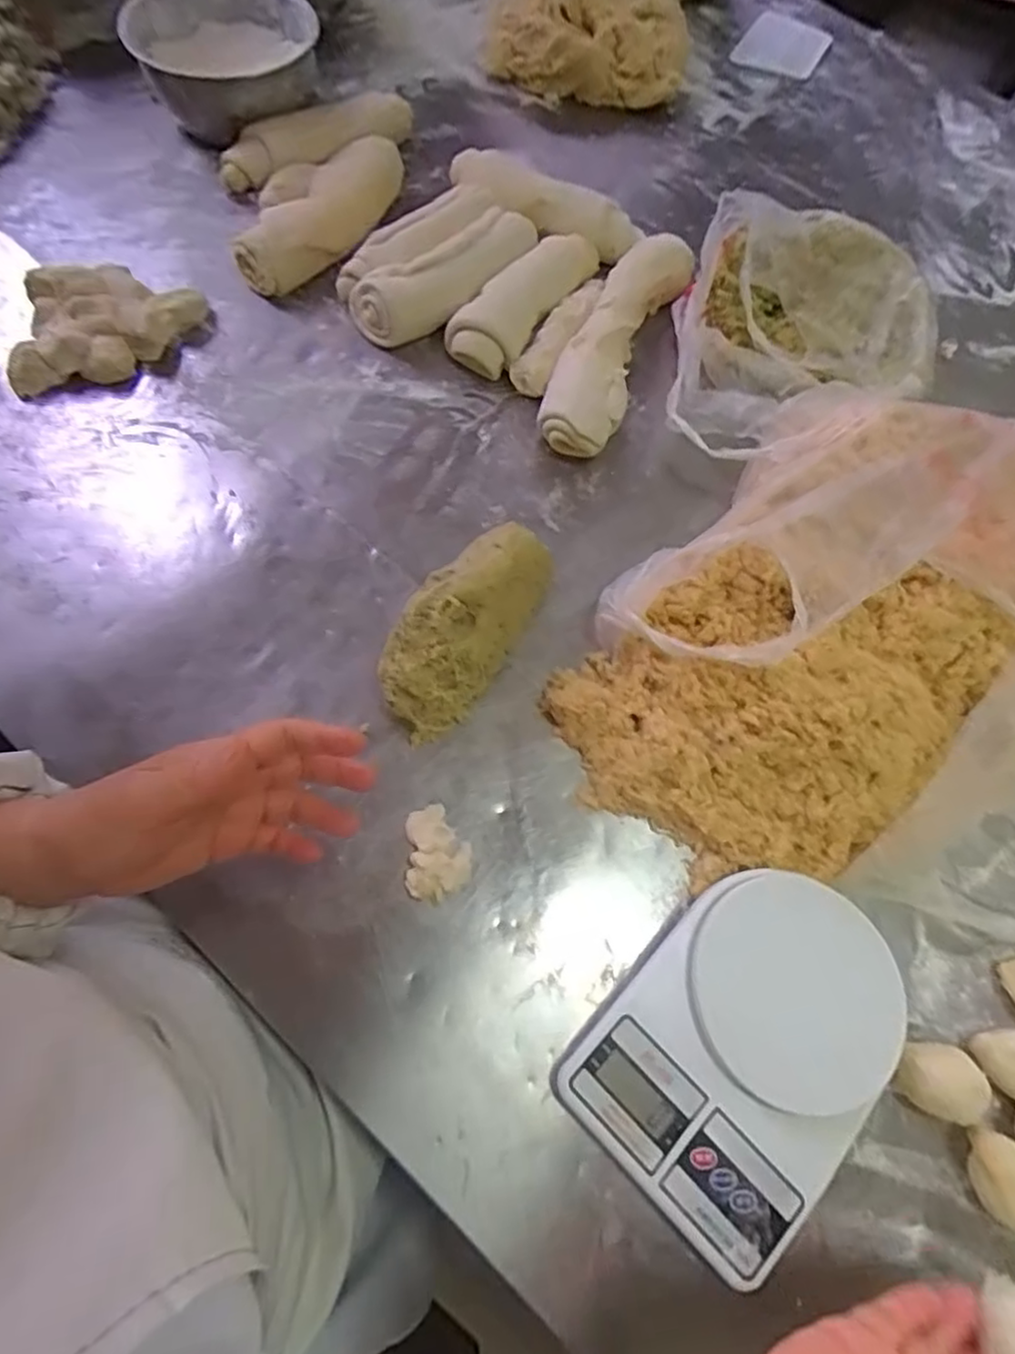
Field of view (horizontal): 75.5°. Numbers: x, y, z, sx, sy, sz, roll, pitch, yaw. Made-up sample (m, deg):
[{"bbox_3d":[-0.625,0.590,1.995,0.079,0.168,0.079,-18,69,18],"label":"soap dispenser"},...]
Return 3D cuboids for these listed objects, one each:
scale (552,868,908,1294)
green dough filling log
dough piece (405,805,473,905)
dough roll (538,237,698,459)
[{"bbox_3d":[0.153,0.228,0.414,0.211,0.027,0.151,-42,77,-20],"label":"scale"},{"bbox_3d":[-0.030,-0.041,0.490,0.070,0.073,0.167,35,68,9],"label":"green dough filling log"},{"bbox_3d":[-0.048,0.121,0.454,0.043,0.013,0.062,-1,67,-6],"label":"dough piece"},{"bbox_3d":[0.109,-0.332,0.644,0.075,0.042,0.296,25,67,5],"label":"dough roll"}]

